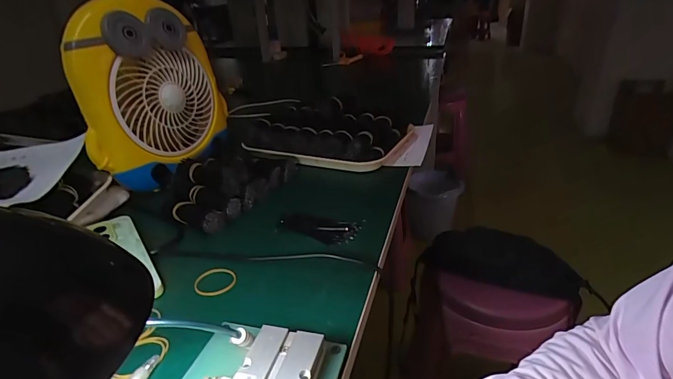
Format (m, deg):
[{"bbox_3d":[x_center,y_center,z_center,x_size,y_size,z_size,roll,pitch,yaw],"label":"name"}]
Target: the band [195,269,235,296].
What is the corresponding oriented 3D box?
[{"bbox_3d":[-0.133,0.101,0.427,0.045,0.004,0.041,-8,28,-11],"label":"band"}]

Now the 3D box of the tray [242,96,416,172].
[{"bbox_3d":[-0.013,-0.116,0.746,0.276,0.060,0.206,11,30,23],"label":"tray"}]

